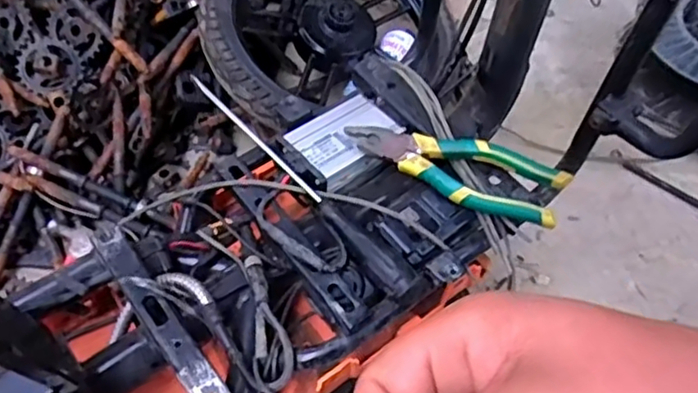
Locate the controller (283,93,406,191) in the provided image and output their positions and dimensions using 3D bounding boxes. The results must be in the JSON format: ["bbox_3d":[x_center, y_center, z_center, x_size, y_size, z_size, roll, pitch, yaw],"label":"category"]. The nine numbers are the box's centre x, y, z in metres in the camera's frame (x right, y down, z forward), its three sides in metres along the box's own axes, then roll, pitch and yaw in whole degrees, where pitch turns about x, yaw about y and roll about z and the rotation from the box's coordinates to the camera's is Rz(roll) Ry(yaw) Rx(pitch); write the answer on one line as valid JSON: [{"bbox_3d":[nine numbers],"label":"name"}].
[{"bbox_3d":[-0.003,-0.055,0.606,0.100,0.025,0.078,-34,63,-20],"label":"controller"}]

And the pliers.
[{"bbox_3d":[0.085,-0.027,0.545,0.191,0.026,0.051,21,60,13],"label":"pliers"}]

